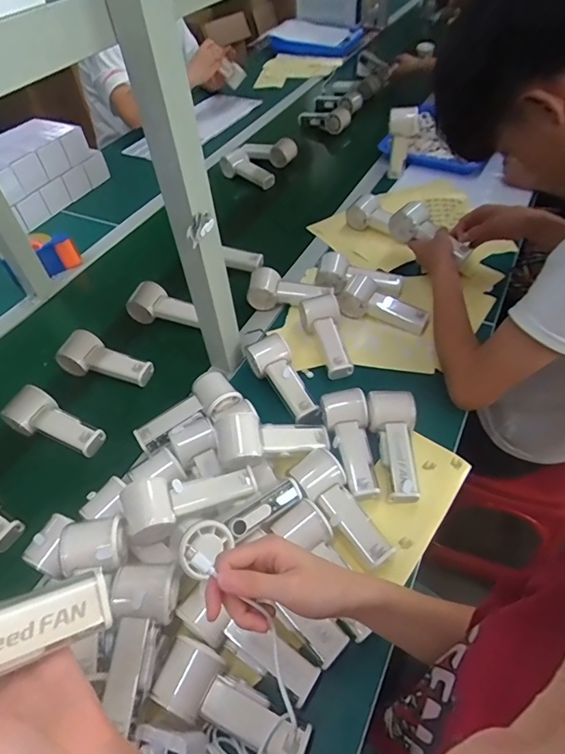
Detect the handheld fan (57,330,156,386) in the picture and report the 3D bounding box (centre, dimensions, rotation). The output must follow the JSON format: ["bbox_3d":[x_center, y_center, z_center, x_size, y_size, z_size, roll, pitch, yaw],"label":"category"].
[{"bbox_3d":[-0.289,-0.026,0.730,0.144,0.050,0.060,17,53,19],"label":"handheld fan"}]

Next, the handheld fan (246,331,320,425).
[{"bbox_3d":[0.001,0.005,0.682,0.059,0.056,0.151,-24,51,-15],"label":"handheld fan"}]

